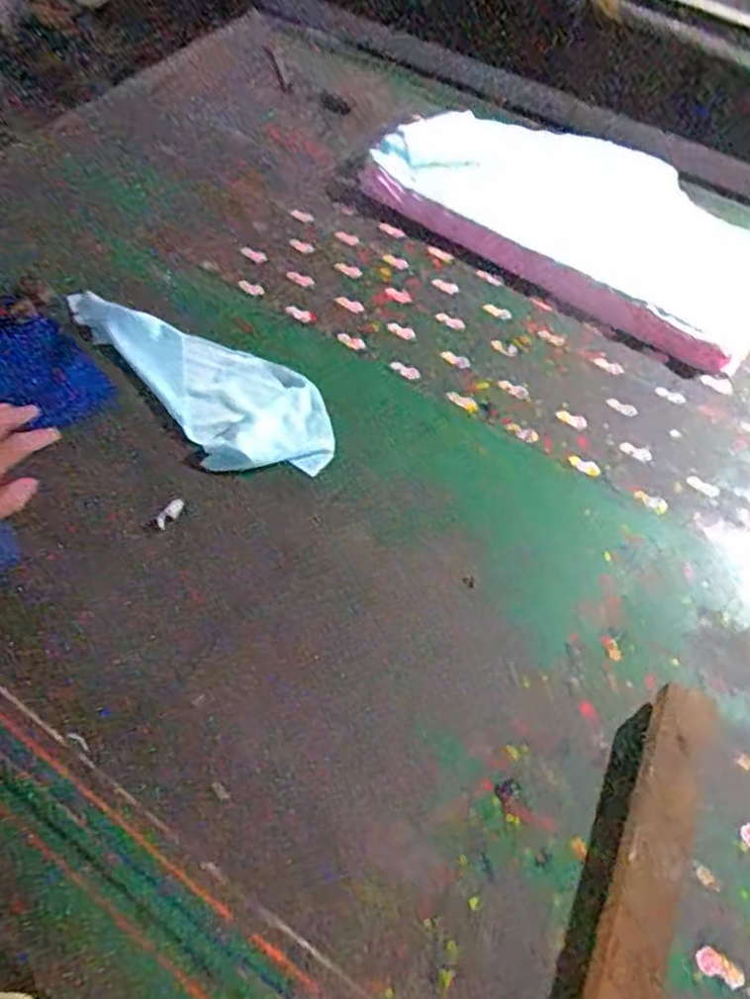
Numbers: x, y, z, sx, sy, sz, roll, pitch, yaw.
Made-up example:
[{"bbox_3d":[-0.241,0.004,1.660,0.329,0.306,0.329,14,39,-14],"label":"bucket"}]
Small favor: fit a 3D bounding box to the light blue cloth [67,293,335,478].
[{"bbox_3d":[-0.188,-0.149,0.809,0.146,0.032,0.355,-35,65,-23],"label":"light blue cloth"}]

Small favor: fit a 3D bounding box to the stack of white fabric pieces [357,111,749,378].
[{"bbox_3d":[0.275,-0.378,0.952,0.540,0.066,0.269,34,62,18],"label":"stack of white fabric pieces"}]

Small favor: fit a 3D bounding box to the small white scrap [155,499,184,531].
[{"bbox_3d":[-0.204,0.014,0.706,0.015,0.008,0.035,32,74,17],"label":"small white scrap"}]

